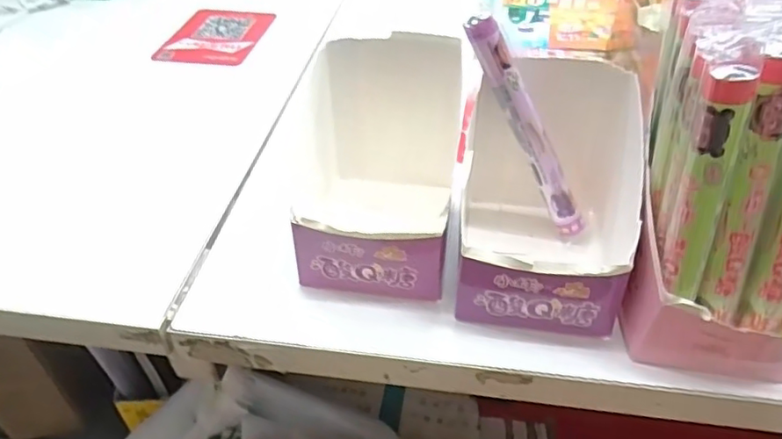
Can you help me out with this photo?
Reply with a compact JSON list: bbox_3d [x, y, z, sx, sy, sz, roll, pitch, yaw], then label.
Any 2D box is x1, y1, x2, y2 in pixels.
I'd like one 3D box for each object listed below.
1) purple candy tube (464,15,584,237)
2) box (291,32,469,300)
[{"bbox_3d":[0.077,-0.047,0.325,0.013,0.140,0.010,-11,32,37],"label":"purple candy tube"},{"bbox_3d":[-0.009,-0.029,0.336,0.089,0.098,0.116,4,42,5],"label":"box"}]

